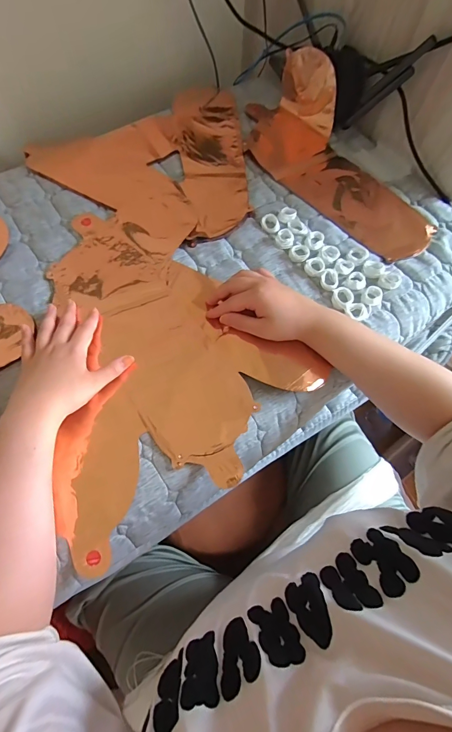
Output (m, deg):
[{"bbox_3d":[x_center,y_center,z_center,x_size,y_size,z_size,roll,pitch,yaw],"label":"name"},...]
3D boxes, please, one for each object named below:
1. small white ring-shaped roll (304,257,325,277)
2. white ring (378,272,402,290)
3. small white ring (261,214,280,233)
[{"bbox_3d":[0.133,-0.149,0.525,0.028,0.009,0.034,26,68,8],"label":"small white ring-shaped roll"},{"bbox_3d":[0.240,-0.125,0.518,0.028,0.010,0.028,1,67,-2],"label":"white ring"},{"bbox_3d":[0.070,-0.224,0.556,0.028,0.010,0.032,-2,67,-4],"label":"small white ring"}]

